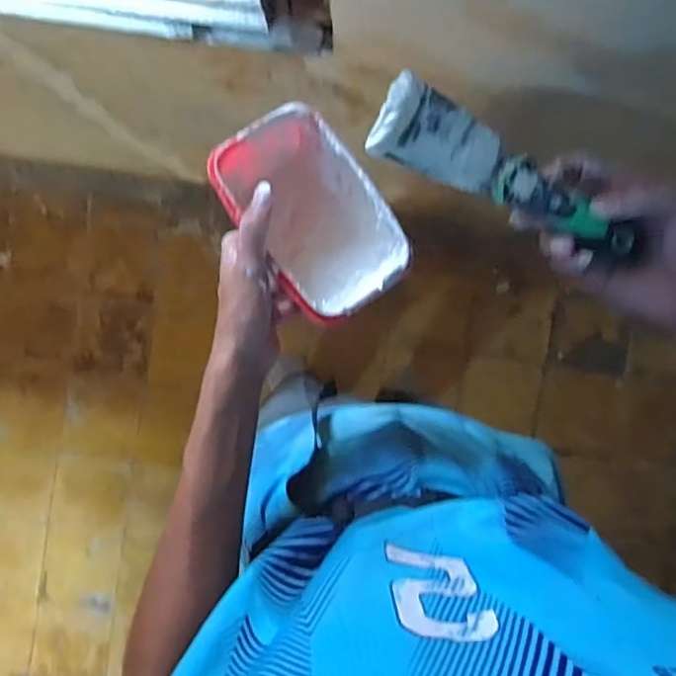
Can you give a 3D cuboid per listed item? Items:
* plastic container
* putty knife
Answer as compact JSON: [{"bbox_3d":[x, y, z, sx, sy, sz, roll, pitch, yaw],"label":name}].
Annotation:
[{"bbox_3d":[-0.020,-0.098,0.484,0.099,0.090,0.159,-38,90,0],"label":"plastic container"},{"bbox_3d":[0.111,-0.102,0.376,0.186,0.018,0.046,25,91,-9],"label":"putty knife"}]

